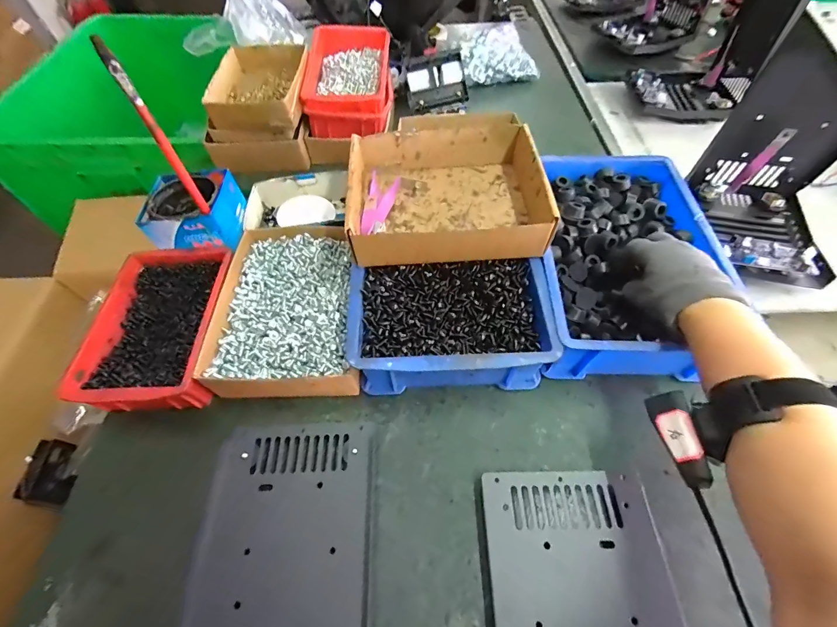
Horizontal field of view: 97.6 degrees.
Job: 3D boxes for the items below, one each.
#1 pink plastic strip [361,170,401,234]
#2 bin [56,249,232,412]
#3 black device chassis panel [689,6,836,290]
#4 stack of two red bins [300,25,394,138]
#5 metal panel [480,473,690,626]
[{"bbox_3d":[-0.046,-0.136,0.451,0.037,0.013,0.104,4,57,5],"label":"pink plastic strip"},{"bbox_3d":[-0.292,0.015,0.427,0.131,0.057,0.195,-3,57,0],"label":"bin"},{"bbox_3d":[0.471,-0.182,0.446,0.156,0.242,0.183,13,59,10],"label":"black device chassis panel"},{"bbox_3d":[-0.118,-0.406,0.635,0.140,0.073,0.227,-2,57,0],"label":"stack of two red bins"},{"bbox_3d":[0.135,0.248,0.289,0.151,0.010,0.222,-2,57,1],"label":"metal panel"}]

